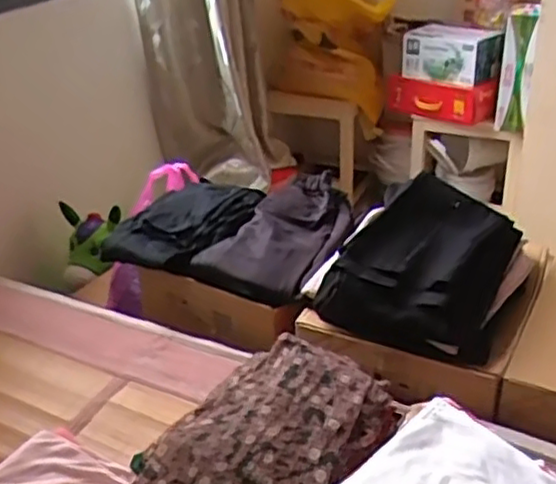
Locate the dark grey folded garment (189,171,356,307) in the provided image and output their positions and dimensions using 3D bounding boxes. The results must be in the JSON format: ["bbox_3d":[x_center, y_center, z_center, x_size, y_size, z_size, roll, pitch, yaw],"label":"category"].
[{"bbox_3d":[0.012,-0.017,1.289,0.231,0.089,0.306,14,35,27],"label":"dark grey folded garment"}]

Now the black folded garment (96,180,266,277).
[{"bbox_3d":[-0.183,-0.045,1.388,0.259,0.073,0.288,13,34,25],"label":"black folded garment"}]

